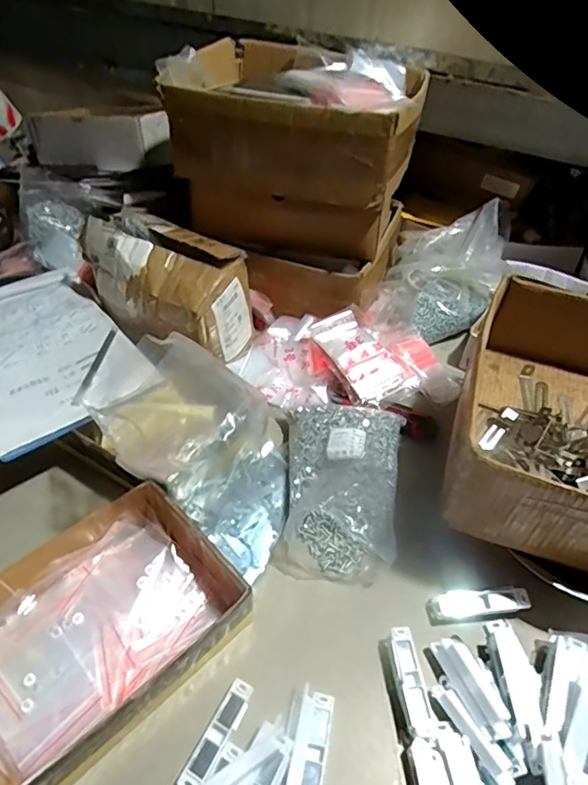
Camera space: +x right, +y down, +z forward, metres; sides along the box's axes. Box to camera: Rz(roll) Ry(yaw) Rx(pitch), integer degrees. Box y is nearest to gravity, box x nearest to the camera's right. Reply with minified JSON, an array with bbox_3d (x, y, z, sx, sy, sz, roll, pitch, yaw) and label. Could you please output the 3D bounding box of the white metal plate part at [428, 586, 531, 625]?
[{"bbox_3d":[0.195,0.226,0.569,0.105,0.010,0.029,-10,46,5],"label":"white metal plate part"}]

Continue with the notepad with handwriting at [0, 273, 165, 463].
[{"bbox_3d":[-0.349,-0.057,0.706,0.214,0.016,0.301,-31,55,-28],"label":"notepad with handwriting"}]

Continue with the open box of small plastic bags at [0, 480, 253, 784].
[{"bbox_3d":[-0.188,0.223,0.510,0.180,0.064,0.245,36,55,28],"label":"open box of small plastic bags"}]

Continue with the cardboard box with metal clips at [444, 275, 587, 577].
[{"bbox_3d":[0.321,0.032,0.581,0.243,0.118,0.297,16,48,13],"label":"cardboard box with metal clips"}]

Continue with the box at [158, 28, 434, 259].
[{"bbox_3d":[0.009,-0.367,0.809,0.316,0.237,0.259,13,47,9],"label":"box"}]

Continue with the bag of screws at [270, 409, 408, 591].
[{"bbox_3d":[0.058,0.102,0.642,0.138,0.086,0.223,7,46,4],"label":"bag of screws"}]

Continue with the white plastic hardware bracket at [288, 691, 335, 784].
[{"bbox_3d":[0.015,0.319,0.473,0.029,0.011,0.093,10,47,7],"label":"white plastic hardware bracket"}]

